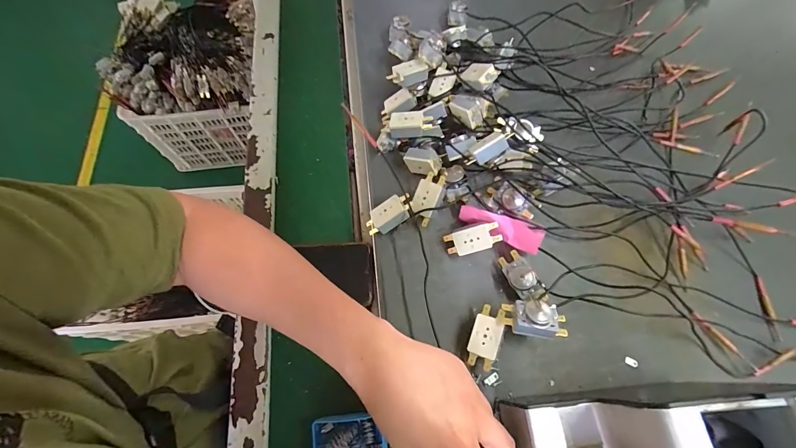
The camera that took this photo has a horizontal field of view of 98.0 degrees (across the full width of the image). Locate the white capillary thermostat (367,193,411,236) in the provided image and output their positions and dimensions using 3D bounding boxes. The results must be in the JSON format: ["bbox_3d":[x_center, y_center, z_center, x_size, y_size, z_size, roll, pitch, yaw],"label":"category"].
[{"bbox_3d":[-0.010,-0.009,0.391,0.057,0.022,0.029,-32,74,14],"label":"white capillary thermostat"}]

